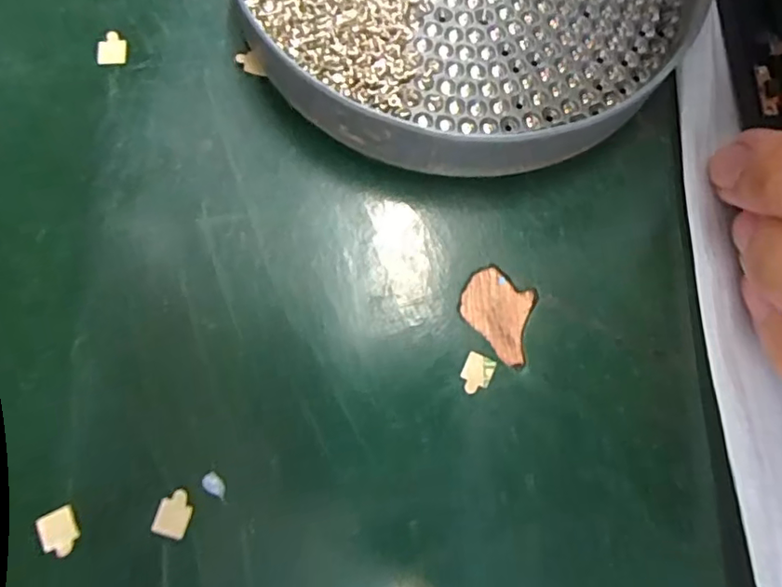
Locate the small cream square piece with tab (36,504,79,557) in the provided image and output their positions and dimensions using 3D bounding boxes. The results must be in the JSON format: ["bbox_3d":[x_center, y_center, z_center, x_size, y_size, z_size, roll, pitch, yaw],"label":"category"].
[{"bbox_3d":[-0.064,0.046,0.107,0.006,0.004,0.008,-24,75,-14],"label":"small cream square piece with tab"}]

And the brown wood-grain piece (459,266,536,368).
[{"bbox_3d":[0.025,0.004,0.124,0.018,0.004,0.017,30,76,7],"label":"brown wood-grain piece"}]

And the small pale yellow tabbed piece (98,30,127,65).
[{"bbox_3d":[-0.068,-0.060,0.135,0.006,0.004,0.008,-2,83,-9],"label":"small pale yellow tabbed piece"}]

